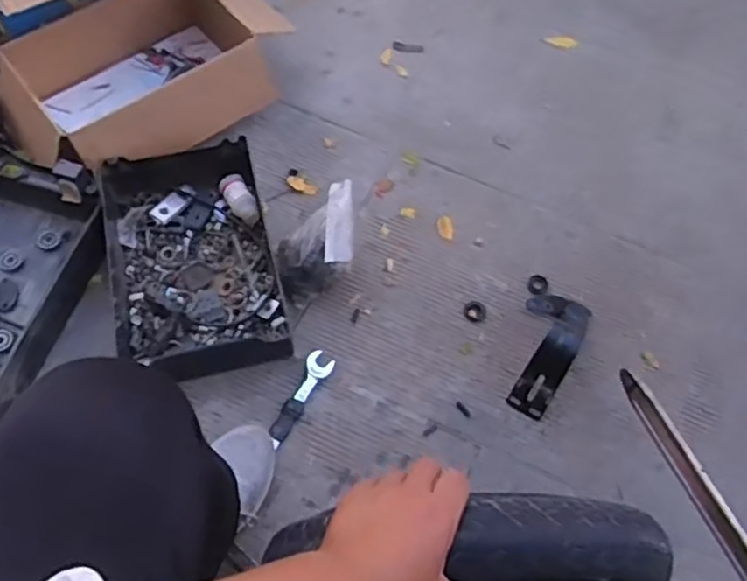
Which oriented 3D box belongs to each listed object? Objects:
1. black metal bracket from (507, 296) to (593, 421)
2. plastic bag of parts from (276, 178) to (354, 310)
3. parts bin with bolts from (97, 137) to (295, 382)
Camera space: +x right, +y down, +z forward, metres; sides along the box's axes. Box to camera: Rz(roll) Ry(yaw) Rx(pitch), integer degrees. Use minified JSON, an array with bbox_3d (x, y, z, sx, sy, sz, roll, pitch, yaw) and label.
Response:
[{"bbox_3d":[0.230,0.063,0.875,0.085,0.090,0.186,23,61,9],"label":"black metal bracket"},{"bbox_3d":[-0.080,-0.062,0.917,0.100,0.123,0.130,1,60,-3],"label":"plastic bag of parts"},{"bbox_3d":[-0.250,-0.033,0.920,0.220,0.072,0.334,-12,62,-10],"label":"parts bin with bolts"}]

